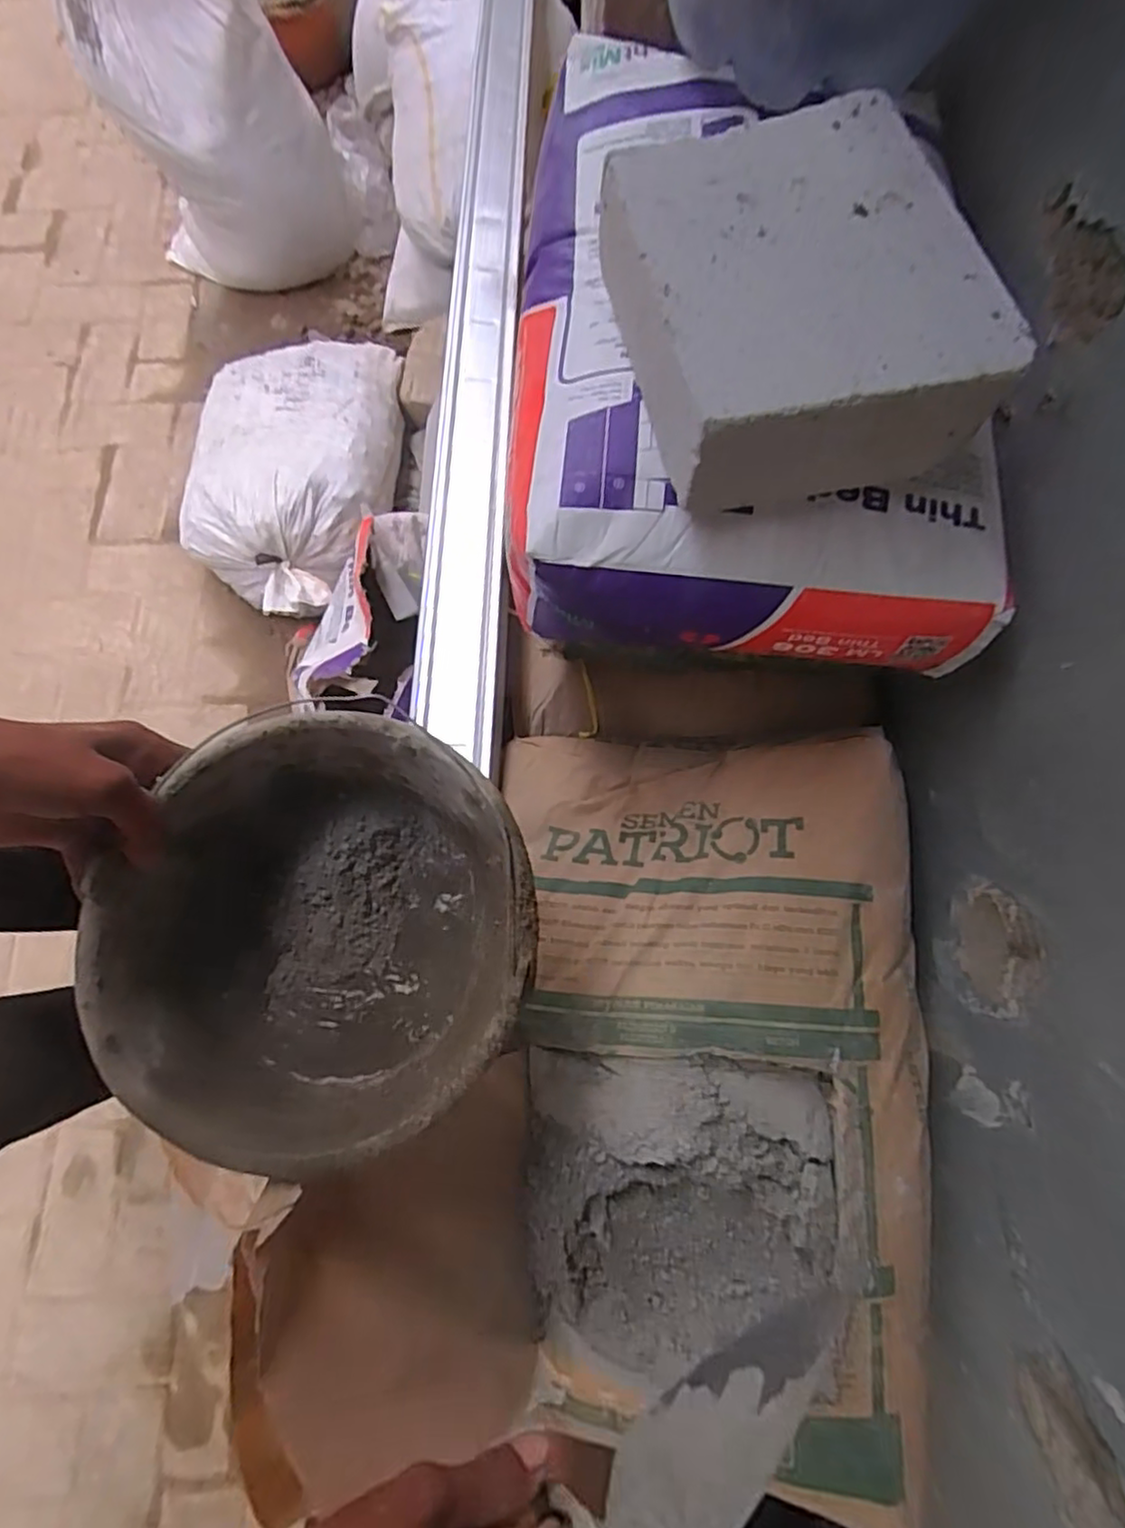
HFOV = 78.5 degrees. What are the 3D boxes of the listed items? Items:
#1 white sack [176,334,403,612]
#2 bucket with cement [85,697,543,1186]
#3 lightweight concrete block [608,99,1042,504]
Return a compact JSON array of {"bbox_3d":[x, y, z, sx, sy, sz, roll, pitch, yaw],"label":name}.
[{"bbox_3d":[-0.463,-0.493,1.198,0.339,0.164,0.518,9,75,2],"label":"white sack"},{"bbox_3d":[-0.137,0.103,0.427,0.229,0.096,0.244,0,75,0],"label":"bucket with cement"},{"bbox_3d":[0.140,-0.290,0.429,0.197,0.076,0.244,-12,75,-4],"label":"lightweight concrete block"}]

